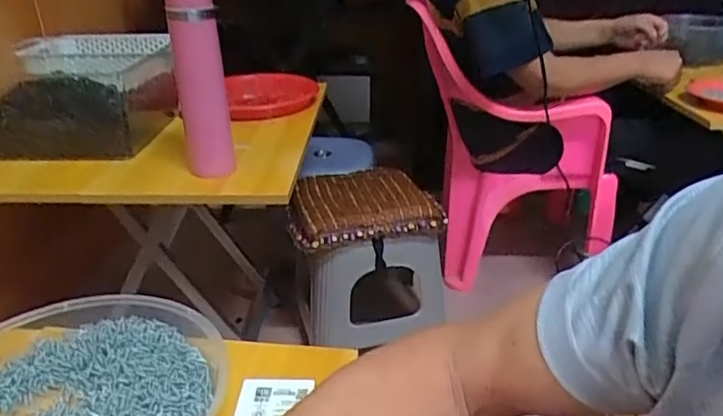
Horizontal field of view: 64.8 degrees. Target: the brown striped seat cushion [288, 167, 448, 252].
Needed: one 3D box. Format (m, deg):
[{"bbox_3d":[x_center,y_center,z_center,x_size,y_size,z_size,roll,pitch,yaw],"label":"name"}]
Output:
[{"bbox_3d":[0.001,-0.011,1.155,0.302,0.051,0.231,-8,28,-15],"label":"brown striped seat cushion"}]

